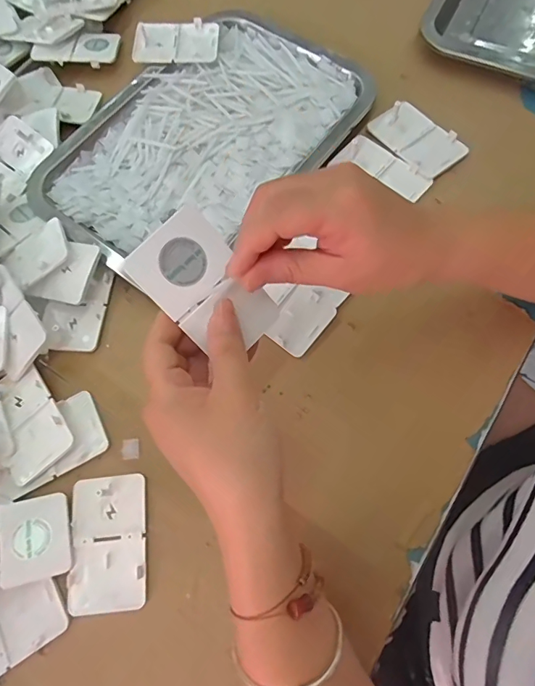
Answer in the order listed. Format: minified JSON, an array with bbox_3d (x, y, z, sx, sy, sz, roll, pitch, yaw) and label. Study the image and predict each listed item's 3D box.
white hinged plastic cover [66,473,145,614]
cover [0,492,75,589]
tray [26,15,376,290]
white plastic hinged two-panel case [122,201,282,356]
[{"bbox_3d":[-0.111,0.138,0.293,0.051,0.005,0.085,-6,72,-1],"label":"white hinged plastic cover"},{"bbox_3d":[-0.177,0.136,0.284,0.080,0.005,0.052,-10,74,-16],"label":"cover"},{"bbox_3d":[-0.058,-0.195,0.403,0.208,0.017,0.306,39,76,12],"label":"tray"},{"bbox_3d":[-0.034,-0.030,0.243,0.050,0.005,0.084,-46,113,-7],"label":"white plastic hinged two-panel case"}]

